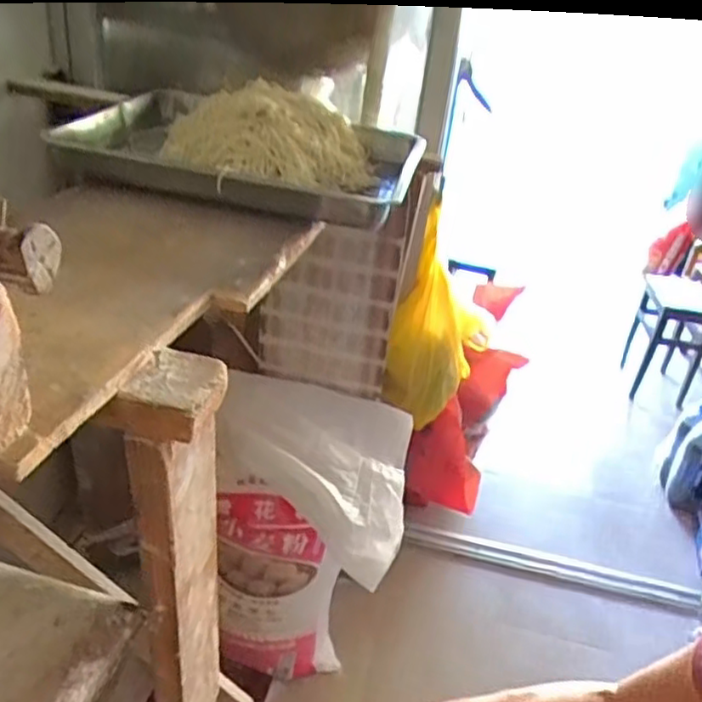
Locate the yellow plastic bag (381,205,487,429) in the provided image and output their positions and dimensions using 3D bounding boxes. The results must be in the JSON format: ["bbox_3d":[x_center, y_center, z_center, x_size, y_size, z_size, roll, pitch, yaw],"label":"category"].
[{"bbox_3d":[0.216,-0.053,1.637,0.203,0.462,0.305,17,34,9],"label":"yellow plastic bag"}]

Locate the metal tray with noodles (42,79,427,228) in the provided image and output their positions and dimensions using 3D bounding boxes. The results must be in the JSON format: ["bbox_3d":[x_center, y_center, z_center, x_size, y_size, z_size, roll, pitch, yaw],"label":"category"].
[{"bbox_3d":[-0.154,-0.342,1.065,0.506,0.124,0.547,12,34,1],"label":"metal tray with noodles"}]

